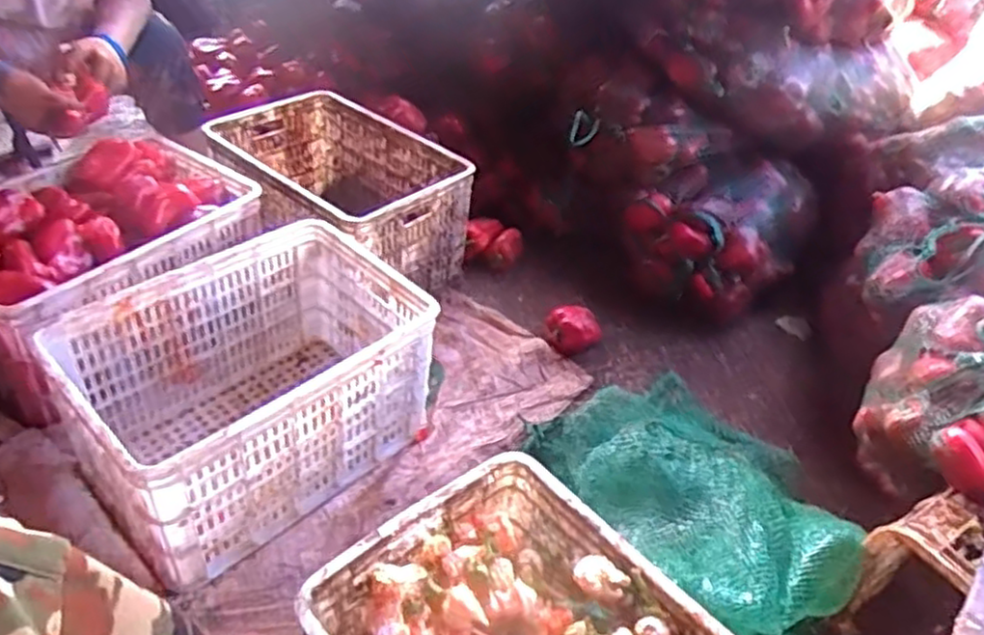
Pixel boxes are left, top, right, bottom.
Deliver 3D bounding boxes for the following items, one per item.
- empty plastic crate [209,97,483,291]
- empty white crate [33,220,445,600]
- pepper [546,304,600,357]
[{"bbox_3d":[-0.369,-0.269,1.627,0.586,0.285,0.380,33,46,28],"label":"empty plastic crate"},{"bbox_3d":[-0.377,0.100,1.170,0.359,0.276,0.517,36,47,30],"label":"empty white crate"},{"bbox_3d":[0.174,0.030,1.536,0.117,0.089,0.099,11,39,4],"label":"pepper"}]

